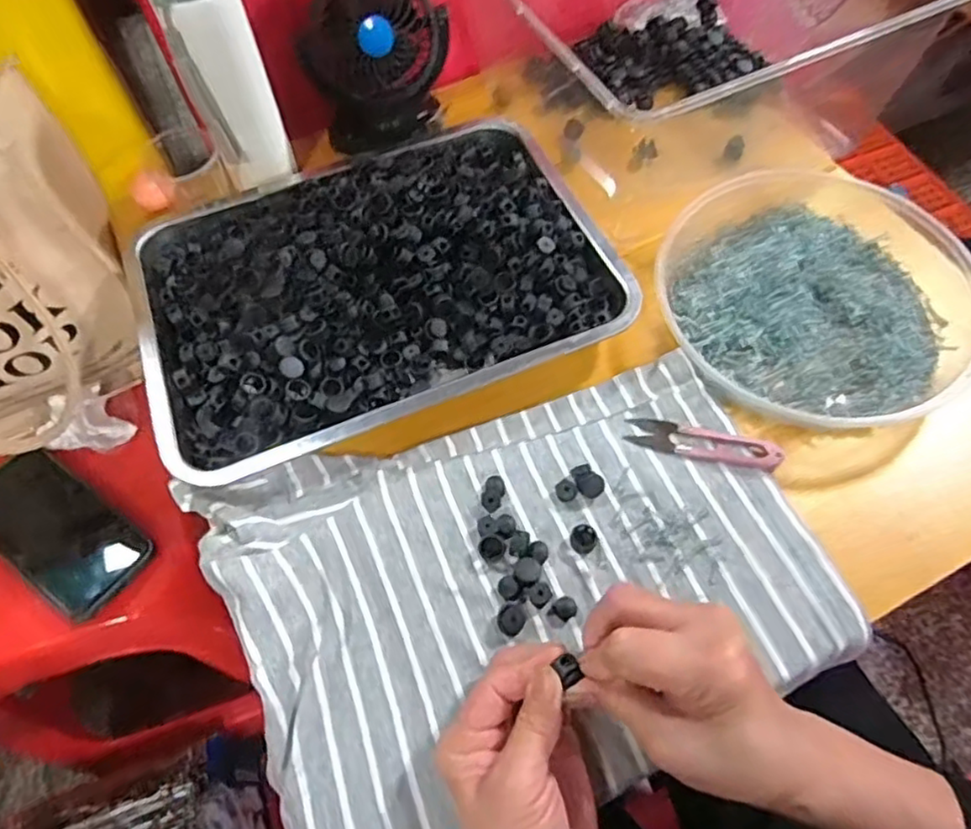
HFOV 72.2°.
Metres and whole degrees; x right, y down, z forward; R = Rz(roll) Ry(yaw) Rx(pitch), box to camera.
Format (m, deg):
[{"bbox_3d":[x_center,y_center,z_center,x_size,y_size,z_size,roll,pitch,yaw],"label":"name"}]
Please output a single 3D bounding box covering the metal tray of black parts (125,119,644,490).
[{"bbox_3d":[-0.091,-0.111,0.509,0.341,0.055,0.260,-20,62,-9],"label":"metal tray of black parts"}]

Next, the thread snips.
[{"bbox_3d":[0.148,0.018,0.454,0.101,0.012,0.025,13,62,9],"label":"thread snips"}]

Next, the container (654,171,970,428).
[{"bbox_3d":[0.246,-0.089,0.495,0.231,0.037,0.210,-1,61,2],"label":"container"}]

